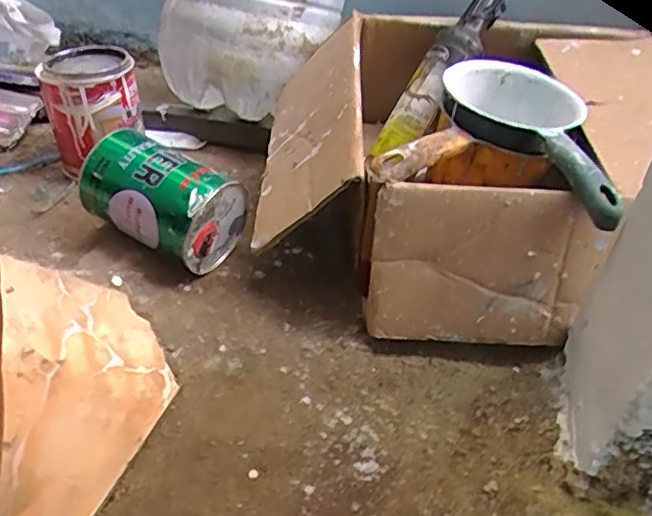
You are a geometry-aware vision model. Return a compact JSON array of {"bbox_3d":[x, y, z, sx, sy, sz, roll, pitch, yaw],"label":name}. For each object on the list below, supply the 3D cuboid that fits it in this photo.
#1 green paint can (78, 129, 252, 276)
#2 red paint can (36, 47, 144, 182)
[{"bbox_3d":[-0.168,-0.058,0.613,0.148,0.102,0.099,21,40,18],"label":"green paint can"},{"bbox_3d":[-0.276,-0.169,0.707,0.099,0.141,0.095,4,38,-3],"label":"red paint can"}]

